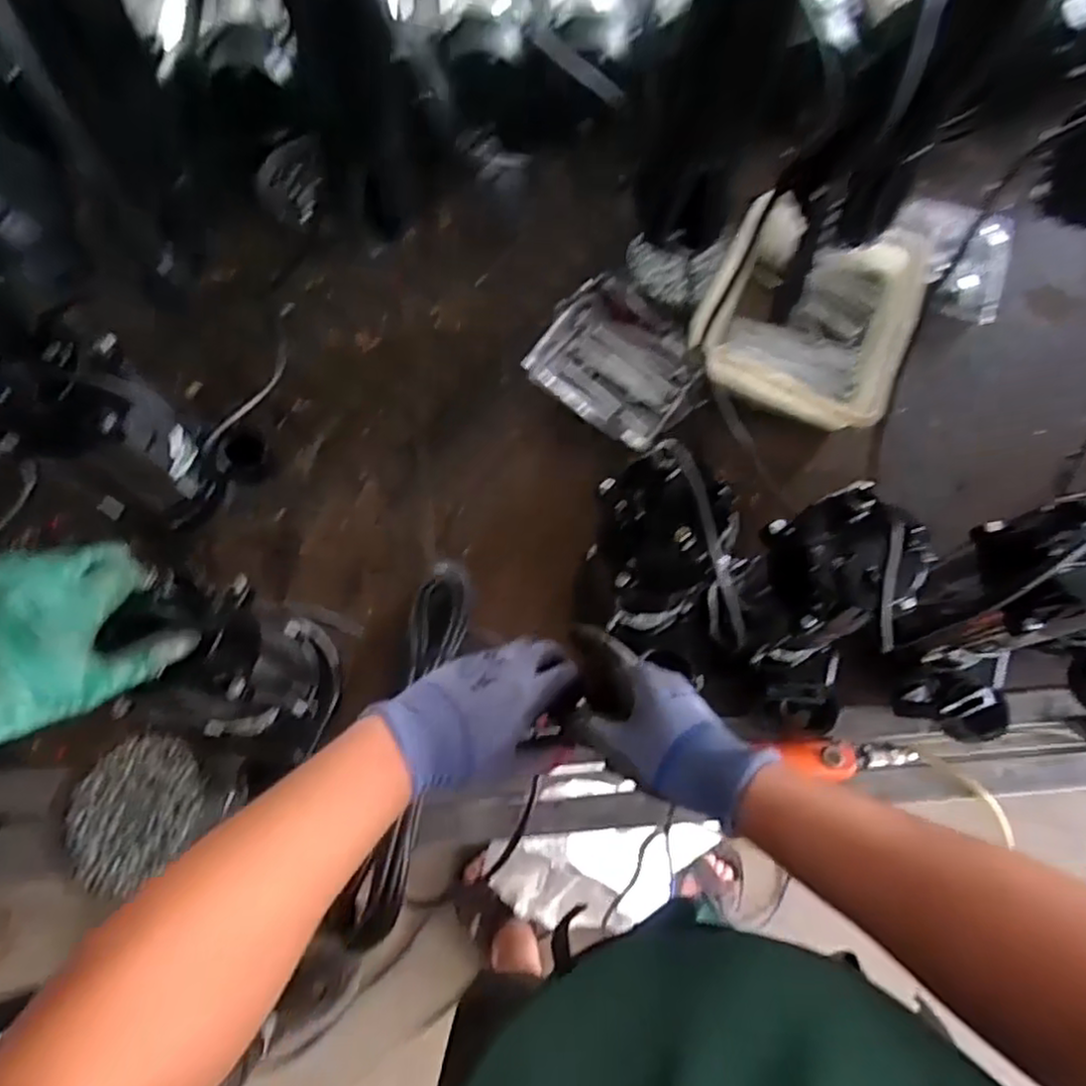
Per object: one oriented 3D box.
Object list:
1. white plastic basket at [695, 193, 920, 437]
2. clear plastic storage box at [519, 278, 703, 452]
[{"bbox_3d":[0.302,-0.261,0.801,0.207,0.095,0.274,20,72,6],"label":"white plastic basket"},{"bbox_3d":[0.089,-0.211,0.804,0.192,0.040,0.179,33,73,10],"label":"clear plastic storage box"}]

